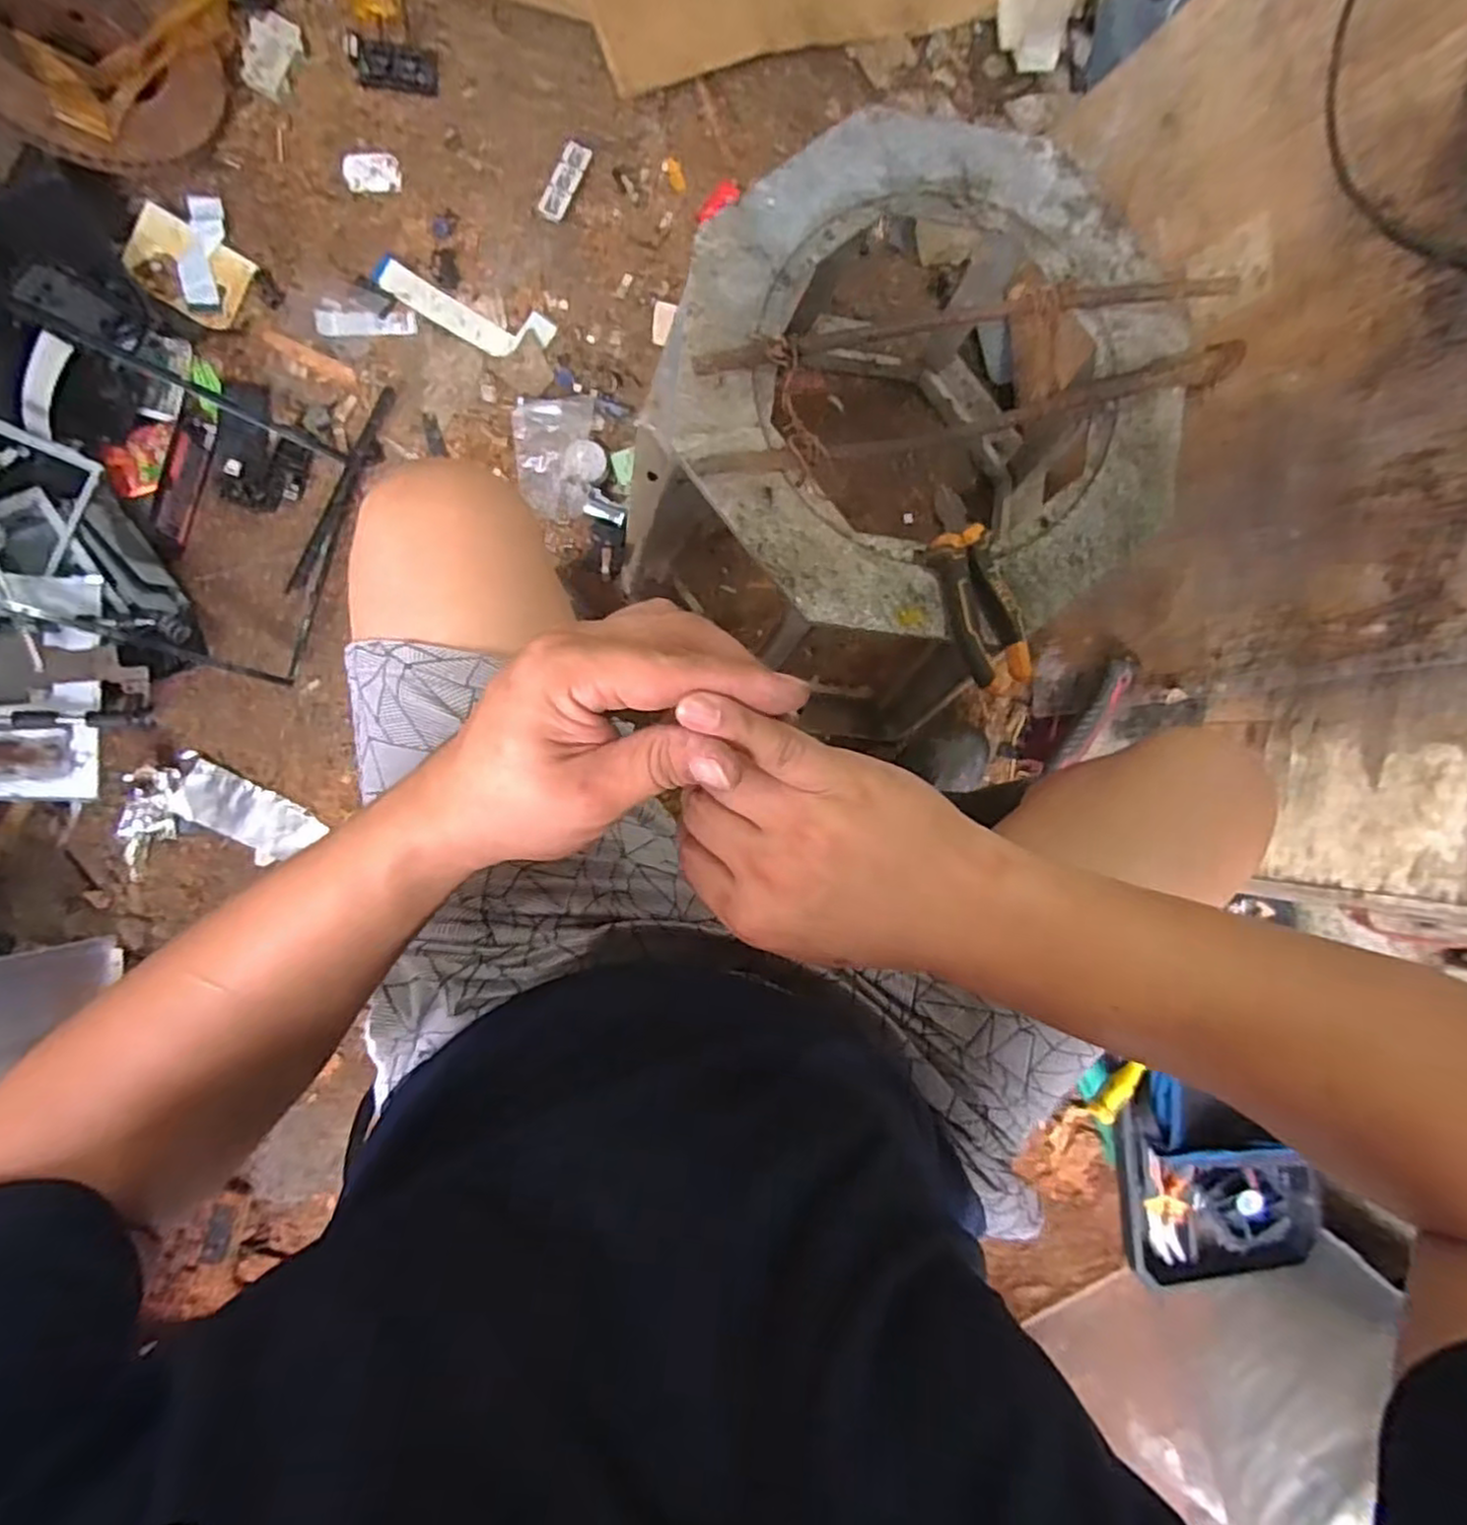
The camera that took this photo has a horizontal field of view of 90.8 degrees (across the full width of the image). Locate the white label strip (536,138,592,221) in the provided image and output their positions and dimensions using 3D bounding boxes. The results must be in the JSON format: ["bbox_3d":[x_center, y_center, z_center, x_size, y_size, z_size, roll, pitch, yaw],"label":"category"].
[{"bbox_3d":[-0.202,-0.700,0.872,0.031,0.010,0.096,26,89,-29],"label":"white label strip"}]

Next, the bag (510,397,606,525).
[{"bbox_3d":[-0.206,-0.364,0.864,0.102,0.018,0.142,-2,90,-8],"label":"bag"}]

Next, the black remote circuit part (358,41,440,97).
[{"bbox_3d":[-0.389,-0.806,0.841,0.086,0.012,0.046,0,90,-7],"label":"black remote circuit part"}]

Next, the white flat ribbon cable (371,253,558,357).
[{"bbox_3d":[-0.321,-0.531,0.857,0.206,0.005,0.063,18,87,-7],"label":"white flat ribbon cable"}]

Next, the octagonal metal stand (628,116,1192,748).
[{"bbox_3d":[0.129,-0.265,0.726,0.415,0.385,0.421,33,86,-6],"label":"octagonal metal stand"}]

